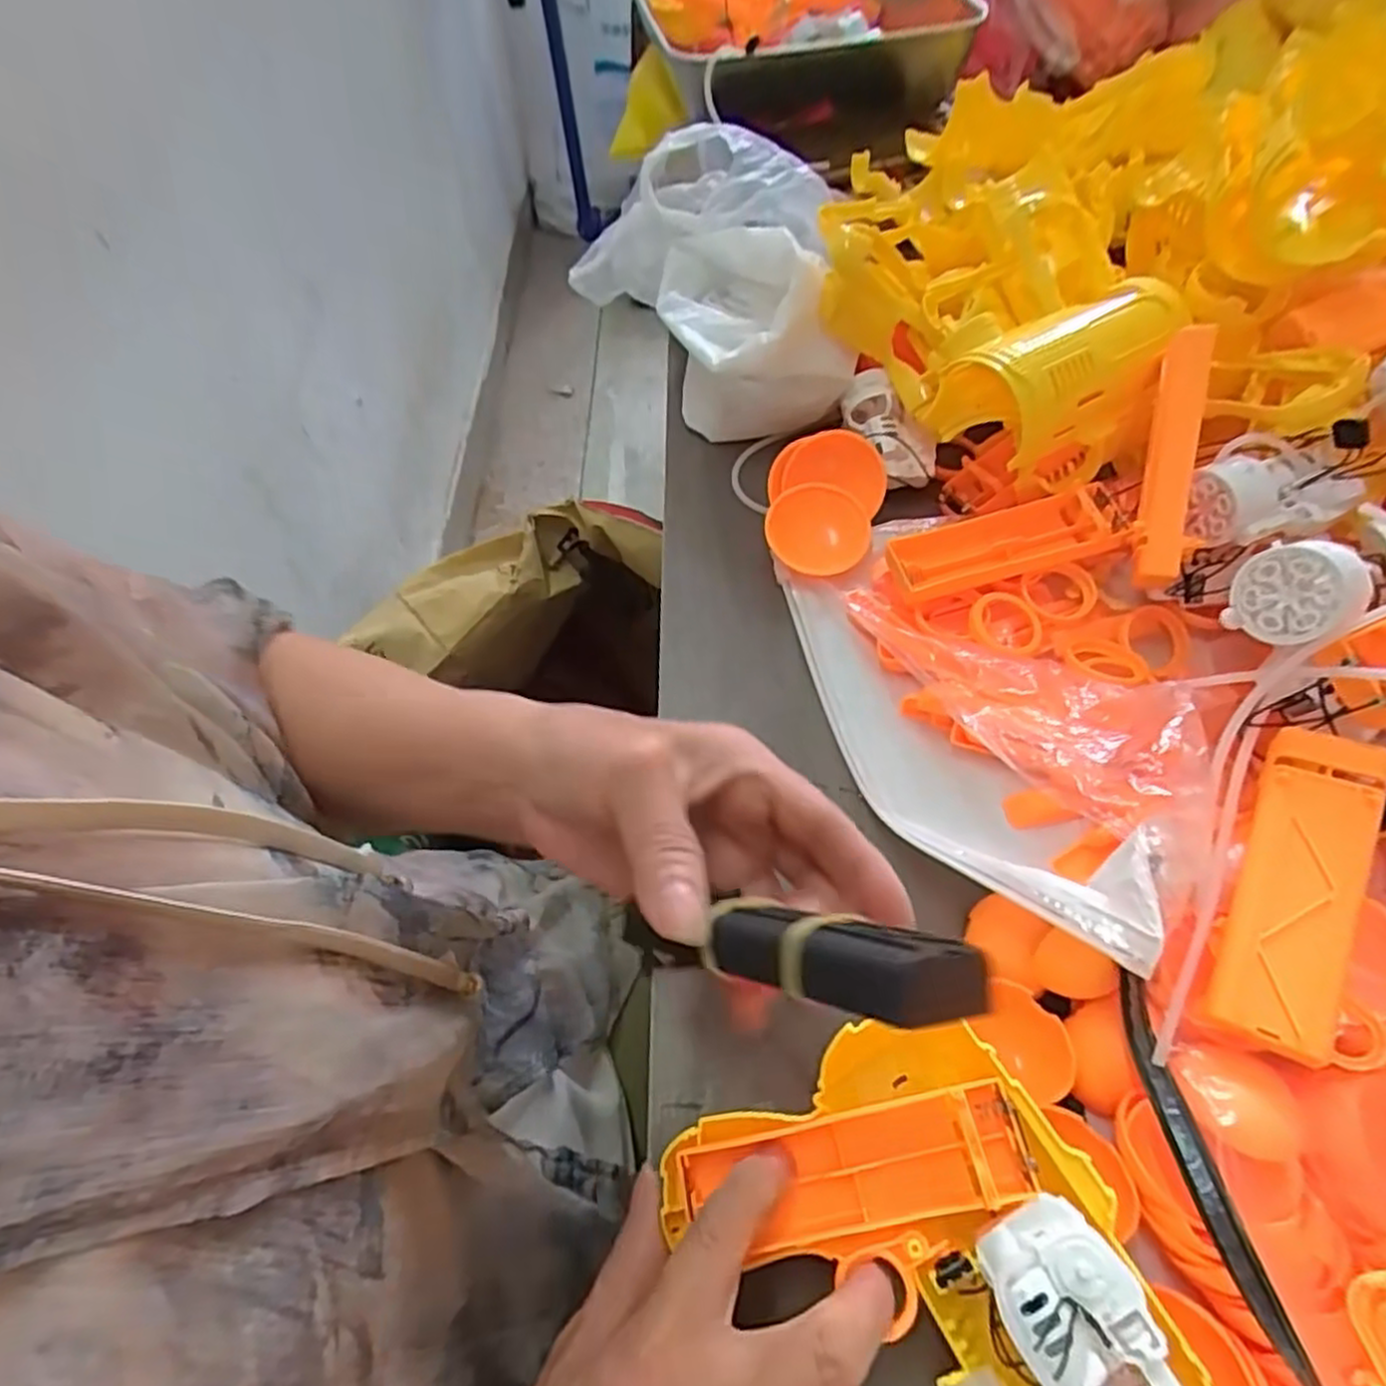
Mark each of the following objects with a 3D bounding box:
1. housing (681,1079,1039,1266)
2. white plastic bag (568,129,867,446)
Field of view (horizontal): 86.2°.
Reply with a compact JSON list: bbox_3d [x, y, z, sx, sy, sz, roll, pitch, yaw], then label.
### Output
[{"bbox_3d":[0.053,0.158,0.244,0.108,0.020,0.035,-13,59,5],"label":"housing"},{"bbox_3d":[0.005,-0.262,0.471,0.165,0.078,0.206,-4,59,0],"label":"white plastic bag"}]

